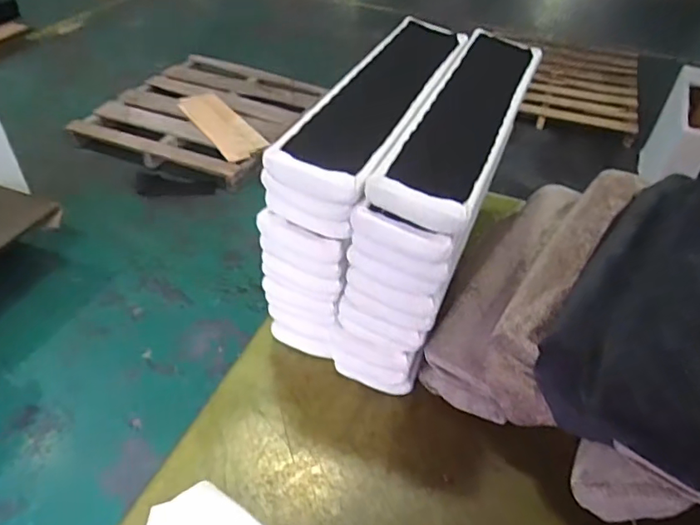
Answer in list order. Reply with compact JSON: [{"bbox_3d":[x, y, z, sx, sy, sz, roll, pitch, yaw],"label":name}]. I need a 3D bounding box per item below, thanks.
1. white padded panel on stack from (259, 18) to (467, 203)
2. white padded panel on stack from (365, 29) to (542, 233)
[{"bbox_3d":[0.055,-0.259,0.831,0.133,0.047,0.523,17,45,15],"label":"white padded panel on stack"},{"bbox_3d":[0.172,-0.223,0.794,0.134,0.038,0.516,18,45,16],"label":"white padded panel on stack"}]

